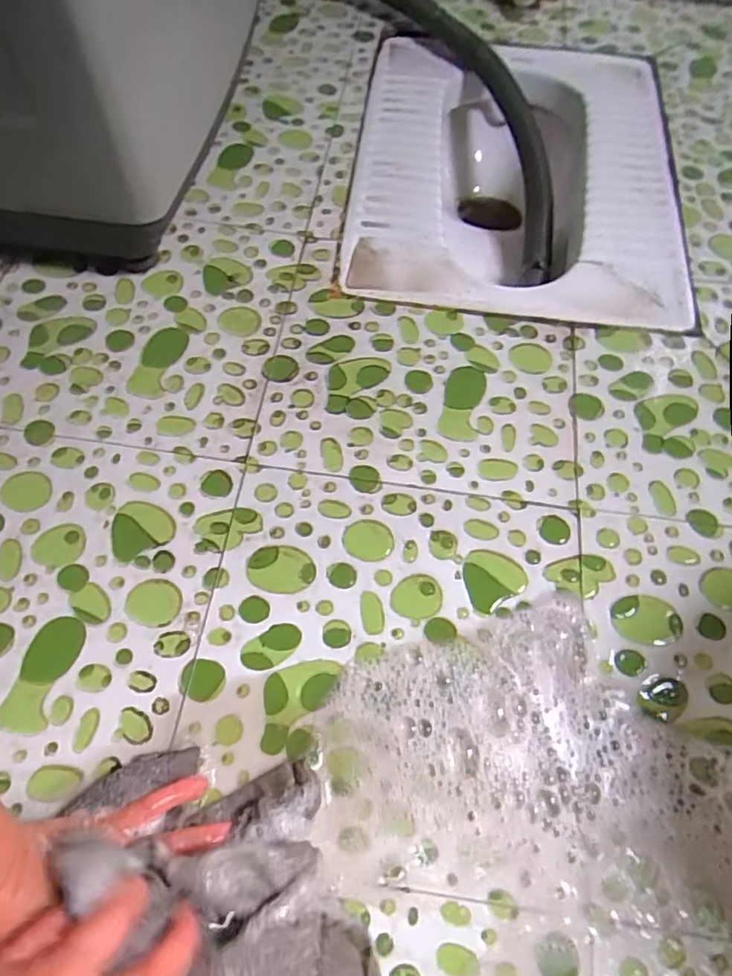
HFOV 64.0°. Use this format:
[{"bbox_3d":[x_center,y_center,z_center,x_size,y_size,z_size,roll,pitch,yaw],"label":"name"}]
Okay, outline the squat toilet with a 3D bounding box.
[{"bbox_3d":[0.184,-0.382,0.800,0.375,0.156,0.523,7,63,3],"label":"squat toilet"}]

